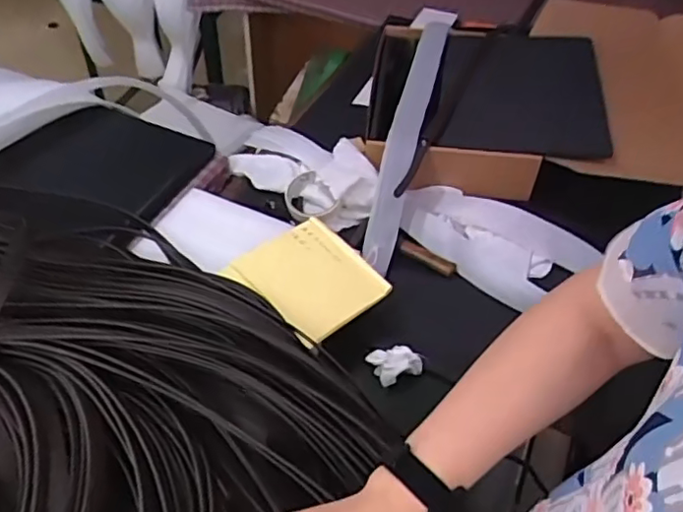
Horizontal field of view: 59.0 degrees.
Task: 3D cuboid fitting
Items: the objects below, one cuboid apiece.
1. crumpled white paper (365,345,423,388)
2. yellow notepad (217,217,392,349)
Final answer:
[{"bbox_3d":[0.065,0.126,0.724,0.054,0.031,0.046,-19,51,-18],"label":"crumpled white paper"},{"bbox_3d":[-0.040,0.026,0.737,0.149,0.015,0.152,-33,66,-34],"label":"yellow notepad"}]

